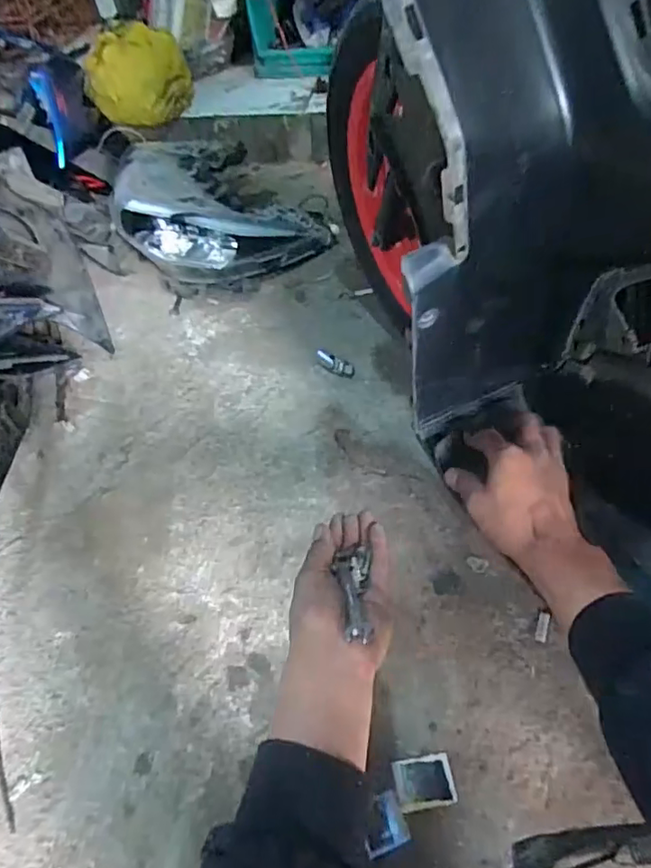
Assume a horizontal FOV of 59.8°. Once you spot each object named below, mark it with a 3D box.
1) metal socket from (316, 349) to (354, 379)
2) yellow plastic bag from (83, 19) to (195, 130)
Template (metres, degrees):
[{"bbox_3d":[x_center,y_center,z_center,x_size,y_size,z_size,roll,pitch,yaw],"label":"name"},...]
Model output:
[{"bbox_3d":[0.014,-0.116,0.956,0.079,0.028,0.024,32,60,29],"label":"metal socket"},{"bbox_3d":[-0.450,-0.865,1.357,0.236,0.162,0.196,-17,50,-7],"label":"yellow plastic bag"}]

